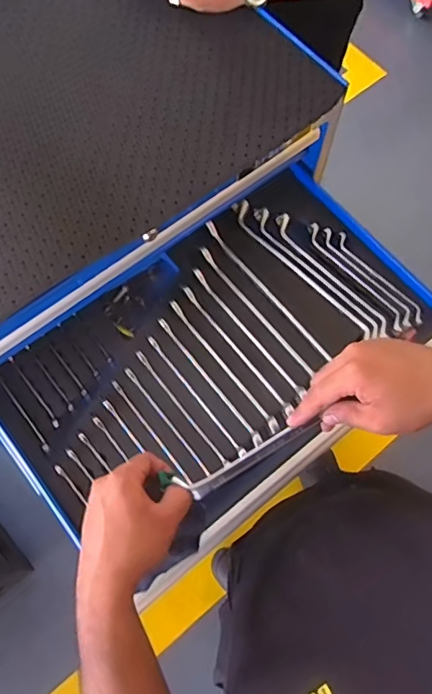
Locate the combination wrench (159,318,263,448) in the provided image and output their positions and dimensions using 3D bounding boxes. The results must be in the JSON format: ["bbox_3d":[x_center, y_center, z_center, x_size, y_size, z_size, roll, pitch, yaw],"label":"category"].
[{"bbox_3d":[-0.009,0.046,0.736,0.013,0.025,0.216,-37,73,-14],"label":"combination wrench"}]

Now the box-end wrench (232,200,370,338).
[{"bbox_3d":[0.122,-0.118,0.807,0.033,0.017,0.287,-38,75,-13],"label":"box-end wrench"}]

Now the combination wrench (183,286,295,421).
[{"bbox_3d":[0.029,0.001,0.757,0.016,0.012,0.232,-35,72,-13],"label":"combination wrench"}]

